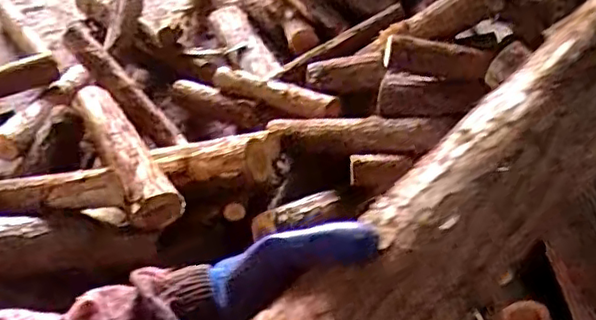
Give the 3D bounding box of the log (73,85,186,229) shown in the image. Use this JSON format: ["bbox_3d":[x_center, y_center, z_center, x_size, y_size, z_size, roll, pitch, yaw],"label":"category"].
[{"bbox_3d":[-0.434,-0.031,1.573,0.117,0.105,0.499,-26,54,-19],"label":"log"}]

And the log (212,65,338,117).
[{"bbox_3d":[-0.079,-0.188,1.747,0.469,0.056,0.068,20,52,33],"label":"log"}]

